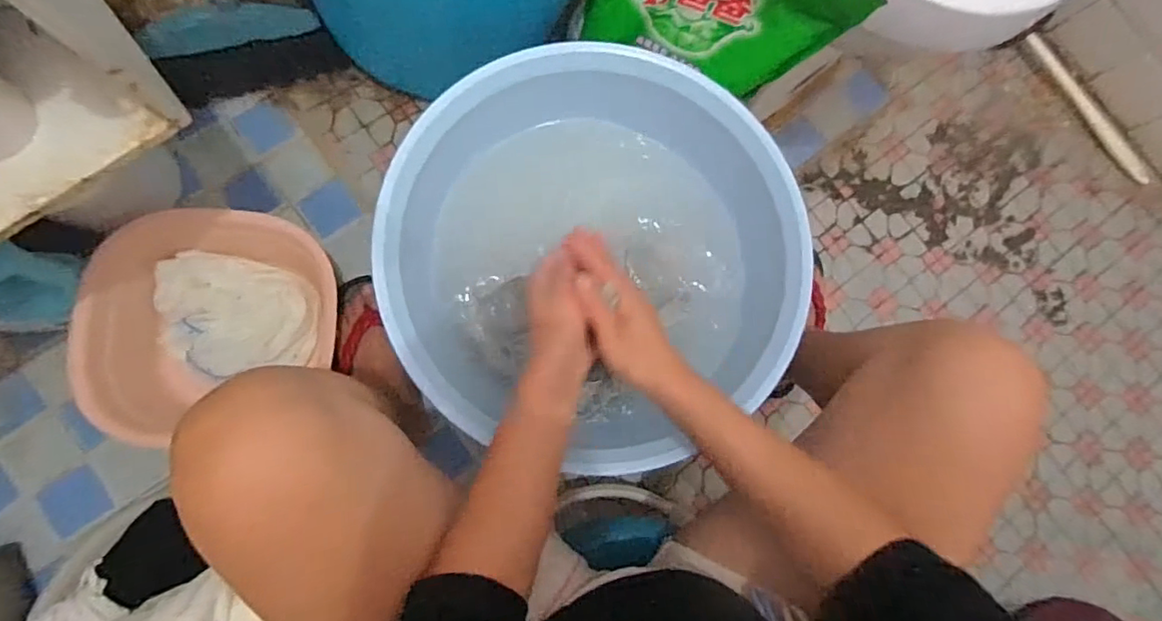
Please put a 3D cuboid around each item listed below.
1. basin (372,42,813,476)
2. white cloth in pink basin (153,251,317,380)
[{"bbox_3d":[0.013,-0.046,0.557,0.382,0.151,0.370,1,84,-5],"label":"basin"},{"bbox_3d":[-0.440,0.007,0.695,0.187,0.040,0.146,10,82,-5],"label":"white cloth in pink basin"}]

